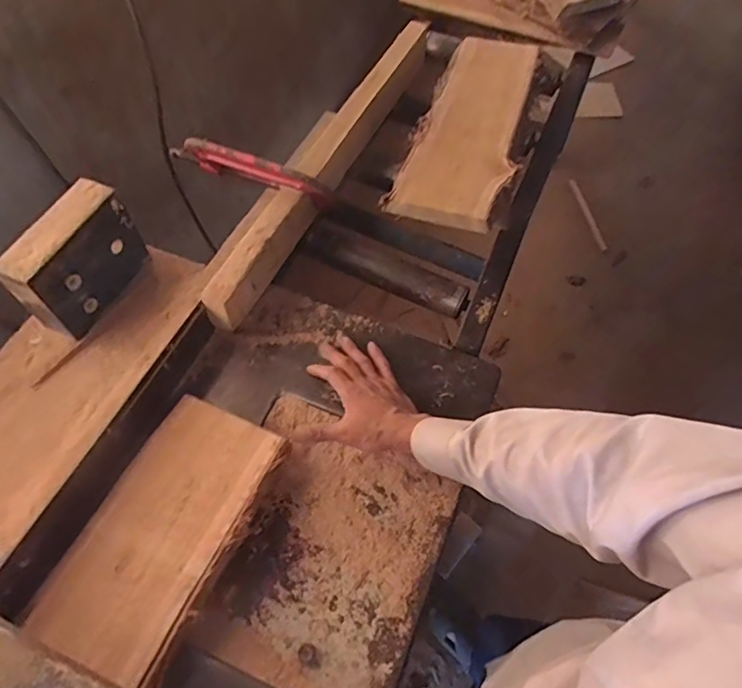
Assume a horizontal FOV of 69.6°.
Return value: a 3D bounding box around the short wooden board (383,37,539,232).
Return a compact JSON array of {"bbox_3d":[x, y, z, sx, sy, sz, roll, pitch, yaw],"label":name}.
[{"bbox_3d":[0.176,-0.373,0.922,0.164,0.074,0.433,17,61,10],"label":"short wooden board"}]

